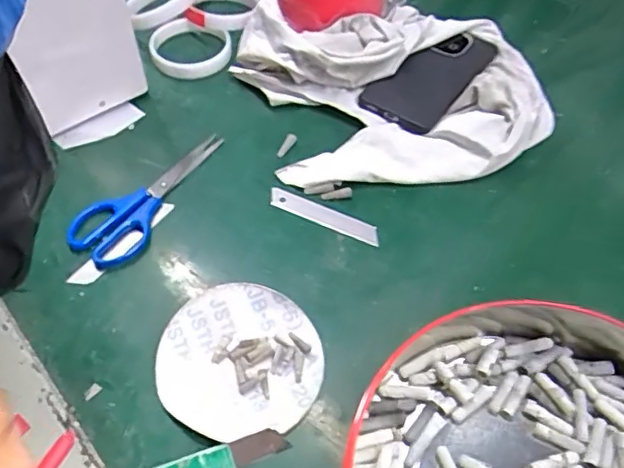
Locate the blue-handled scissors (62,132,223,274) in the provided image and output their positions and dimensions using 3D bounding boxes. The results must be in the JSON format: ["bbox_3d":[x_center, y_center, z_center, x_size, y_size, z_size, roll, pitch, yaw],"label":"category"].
[{"bbox_3d":[-0.146,-0.037,0.518,0.060,0.010,0.162,23,58,15],"label":"blue-handled scissors"}]

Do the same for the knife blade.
[{"bbox_3d":[0.009,-0.016,0.508,0.103,0.004,0.020,23,58,15],"label":"knife blade"}]

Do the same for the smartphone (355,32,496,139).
[{"bbox_3d":[0.119,-0.161,0.600,0.079,0.016,0.163,36,67,13],"label":"smartphone"}]

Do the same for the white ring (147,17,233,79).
[{"bbox_3d":[-0.129,-0.195,0.636,0.085,0.025,0.085,0,55,0],"label":"white ring"}]

